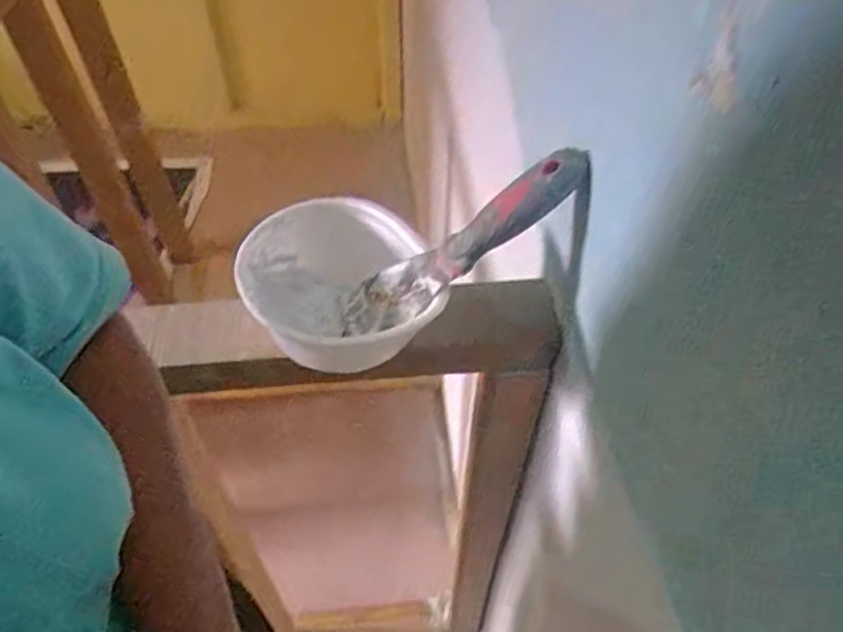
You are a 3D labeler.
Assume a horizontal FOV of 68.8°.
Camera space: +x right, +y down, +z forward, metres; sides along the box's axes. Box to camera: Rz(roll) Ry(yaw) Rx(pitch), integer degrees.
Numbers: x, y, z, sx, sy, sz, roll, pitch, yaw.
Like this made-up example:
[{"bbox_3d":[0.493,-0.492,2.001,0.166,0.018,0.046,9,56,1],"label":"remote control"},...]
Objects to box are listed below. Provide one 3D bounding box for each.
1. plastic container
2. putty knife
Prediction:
[{"bbox_3d":[-0.052,-0.015,0.436,0.134,0.075,0.121,9,50,7],"label":"plastic container"},{"bbox_3d":[0.024,-0.042,0.406,0.189,0.020,0.045,-35,46,22],"label":"putty knife"}]

